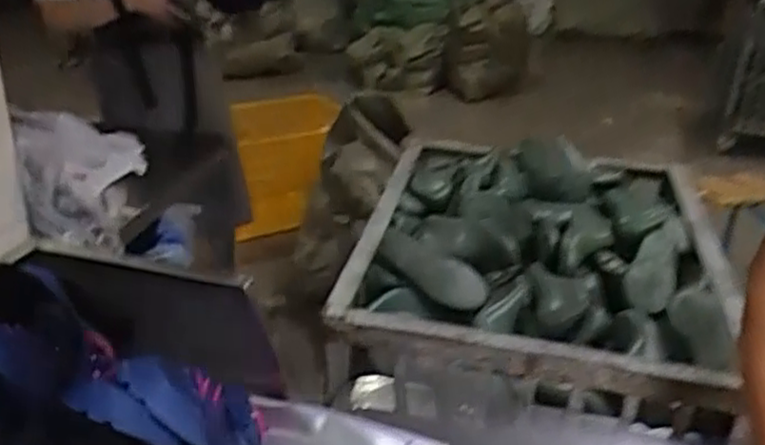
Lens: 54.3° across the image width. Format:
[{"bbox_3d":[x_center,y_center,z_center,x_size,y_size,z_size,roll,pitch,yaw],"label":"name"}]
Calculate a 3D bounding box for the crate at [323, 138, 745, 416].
[{"bbox_3d":[0.266,0.057,1.297,0.588,0.160,0.741,7,26,9],"label":"crate"}]

